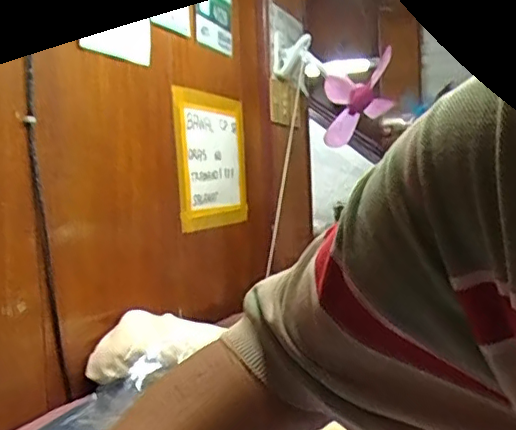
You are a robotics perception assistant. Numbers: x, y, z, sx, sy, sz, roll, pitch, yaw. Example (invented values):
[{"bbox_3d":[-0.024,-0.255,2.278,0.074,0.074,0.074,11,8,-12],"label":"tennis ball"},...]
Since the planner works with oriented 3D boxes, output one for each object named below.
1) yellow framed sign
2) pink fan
[{"bbox_3d":[-0.108,-0.138,1.441,0.012,0.325,0.377,-7,2,22],"label":"yellow framed sign"},{"bbox_3d":[0.297,-0.335,1.678,0.275,0.221,0.061,-37,38,-21],"label":"pink fan"}]

